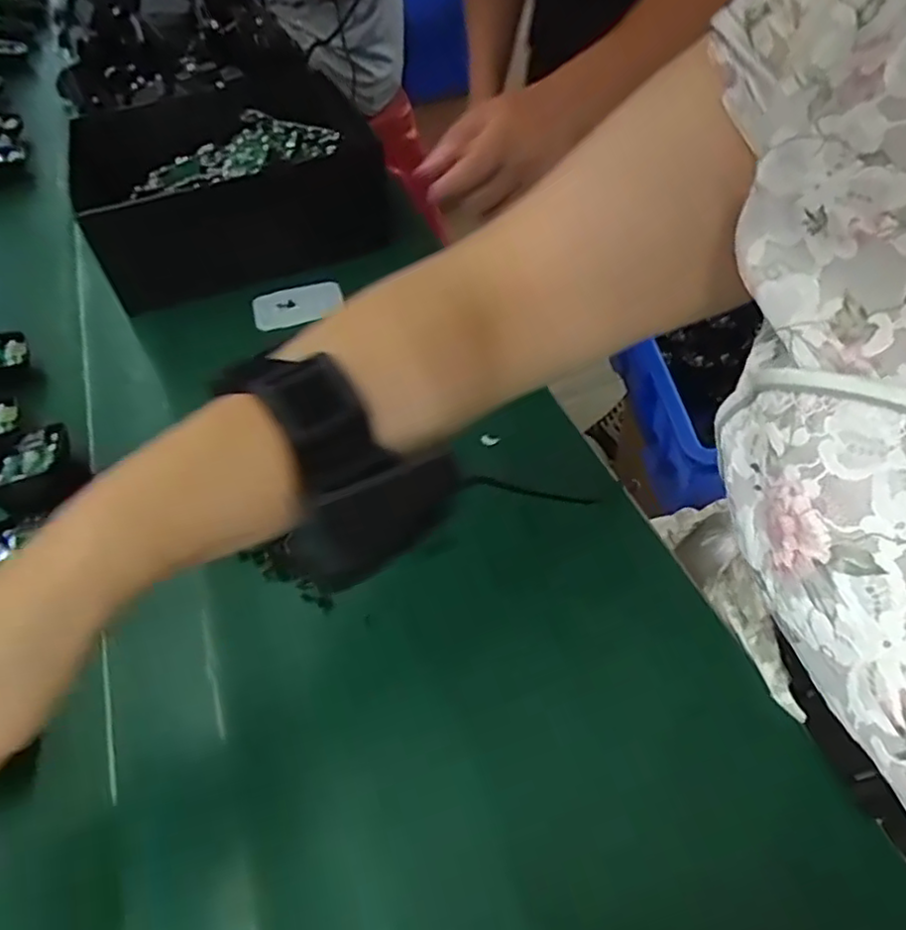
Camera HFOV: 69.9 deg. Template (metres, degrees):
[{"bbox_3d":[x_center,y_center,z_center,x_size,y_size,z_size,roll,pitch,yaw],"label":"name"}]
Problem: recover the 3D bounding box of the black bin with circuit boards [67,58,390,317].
[{"bbox_3d":[-0.206,-0.266,0.585,0.239,0.087,0.244,-20,53,-11],"label":"black bin with circuit boards"}]

